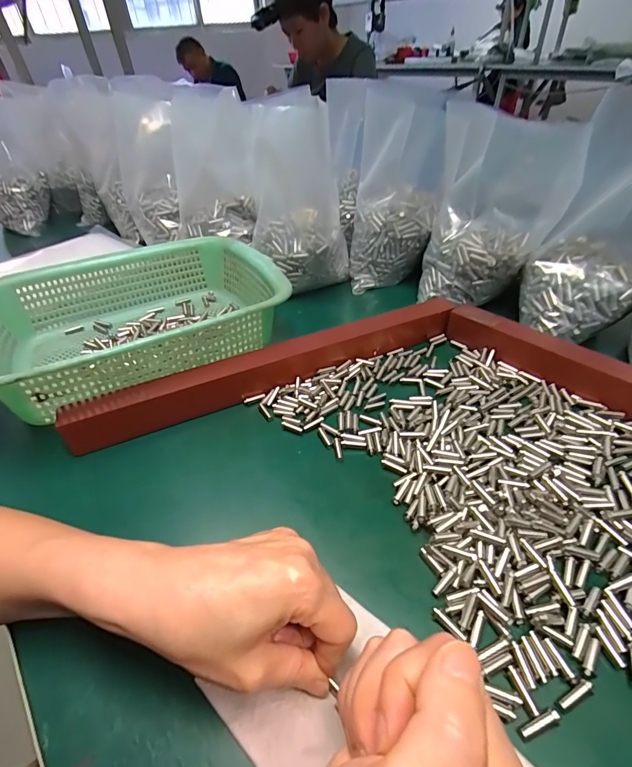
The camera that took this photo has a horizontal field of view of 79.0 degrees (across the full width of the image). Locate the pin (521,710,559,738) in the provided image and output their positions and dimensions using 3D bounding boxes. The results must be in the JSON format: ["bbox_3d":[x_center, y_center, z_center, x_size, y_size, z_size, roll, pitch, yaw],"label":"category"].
[{"bbox_3d":[0.109,0.165,0.186,0.020,0.004,0.004,-17,41,-12],"label":"pin"}]

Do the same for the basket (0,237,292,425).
[{"bbox_3d":[-0.189,-0.072,0.412,0.292,0.090,0.220,-26,47,-22],"label":"basket"}]

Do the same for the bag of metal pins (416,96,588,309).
[{"bbox_3d":[0.197,-0.185,0.436,0.133,0.194,0.082,13,45,18],"label":"bag of metal pins"}]

